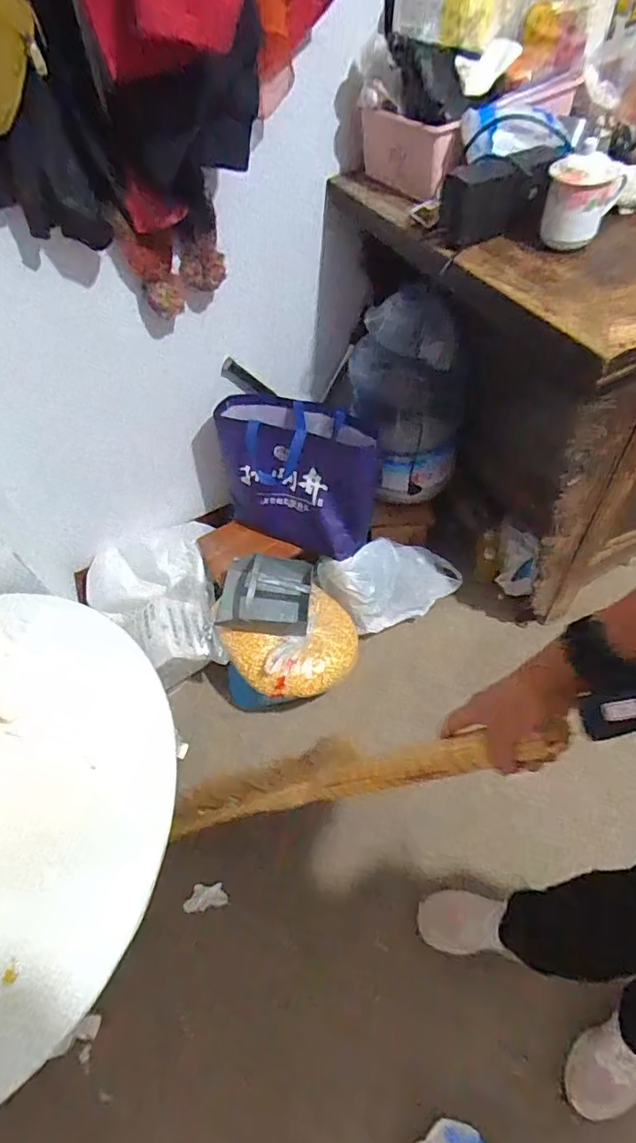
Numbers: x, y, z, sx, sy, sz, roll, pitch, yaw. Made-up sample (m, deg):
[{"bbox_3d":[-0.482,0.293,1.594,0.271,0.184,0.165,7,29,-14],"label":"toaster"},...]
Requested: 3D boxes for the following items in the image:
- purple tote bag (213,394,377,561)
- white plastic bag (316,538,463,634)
[{"bbox_3d":[-0.042,-0.228,1.240,0.356,0.286,0.200,24,61,21],"label":"purple tote bag"},{"bbox_3d":[0.186,0.019,1.283,0.348,0.186,0.154,-11,55,-2],"label":"white plastic bag"}]

